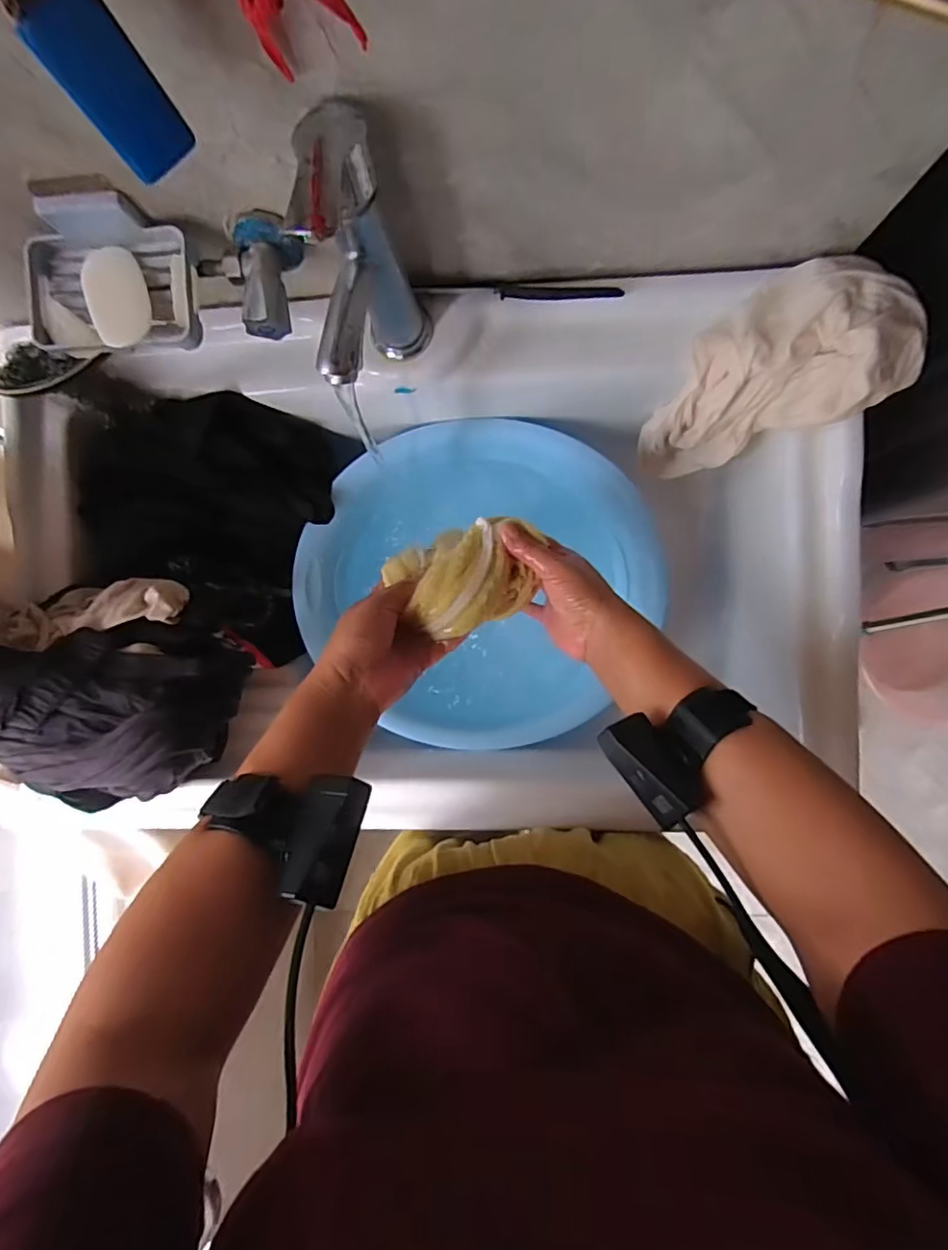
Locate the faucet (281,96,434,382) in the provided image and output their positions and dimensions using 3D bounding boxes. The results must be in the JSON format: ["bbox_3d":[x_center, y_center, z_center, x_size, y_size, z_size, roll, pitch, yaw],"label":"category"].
[{"bbox_3d":[-0.076,-0.239,0.420,0.052,0.201,0.135,-2,90,5],"label":"faucet"}]

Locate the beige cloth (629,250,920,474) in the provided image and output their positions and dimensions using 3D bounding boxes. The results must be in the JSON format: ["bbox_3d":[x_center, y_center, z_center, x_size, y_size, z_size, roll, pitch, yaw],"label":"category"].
[{"bbox_3d":[0.279,-0.228,0.550,0.194,0.202,0.123,-25,88,4],"label":"beige cloth"}]

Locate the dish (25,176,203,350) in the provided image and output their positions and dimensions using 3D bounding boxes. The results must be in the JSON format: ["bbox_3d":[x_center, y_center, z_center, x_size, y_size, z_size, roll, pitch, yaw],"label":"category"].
[{"bbox_3d":[-0.278,-0.259,0.418,0.130,0.061,0.092,-1,90,5],"label":"dish"}]

